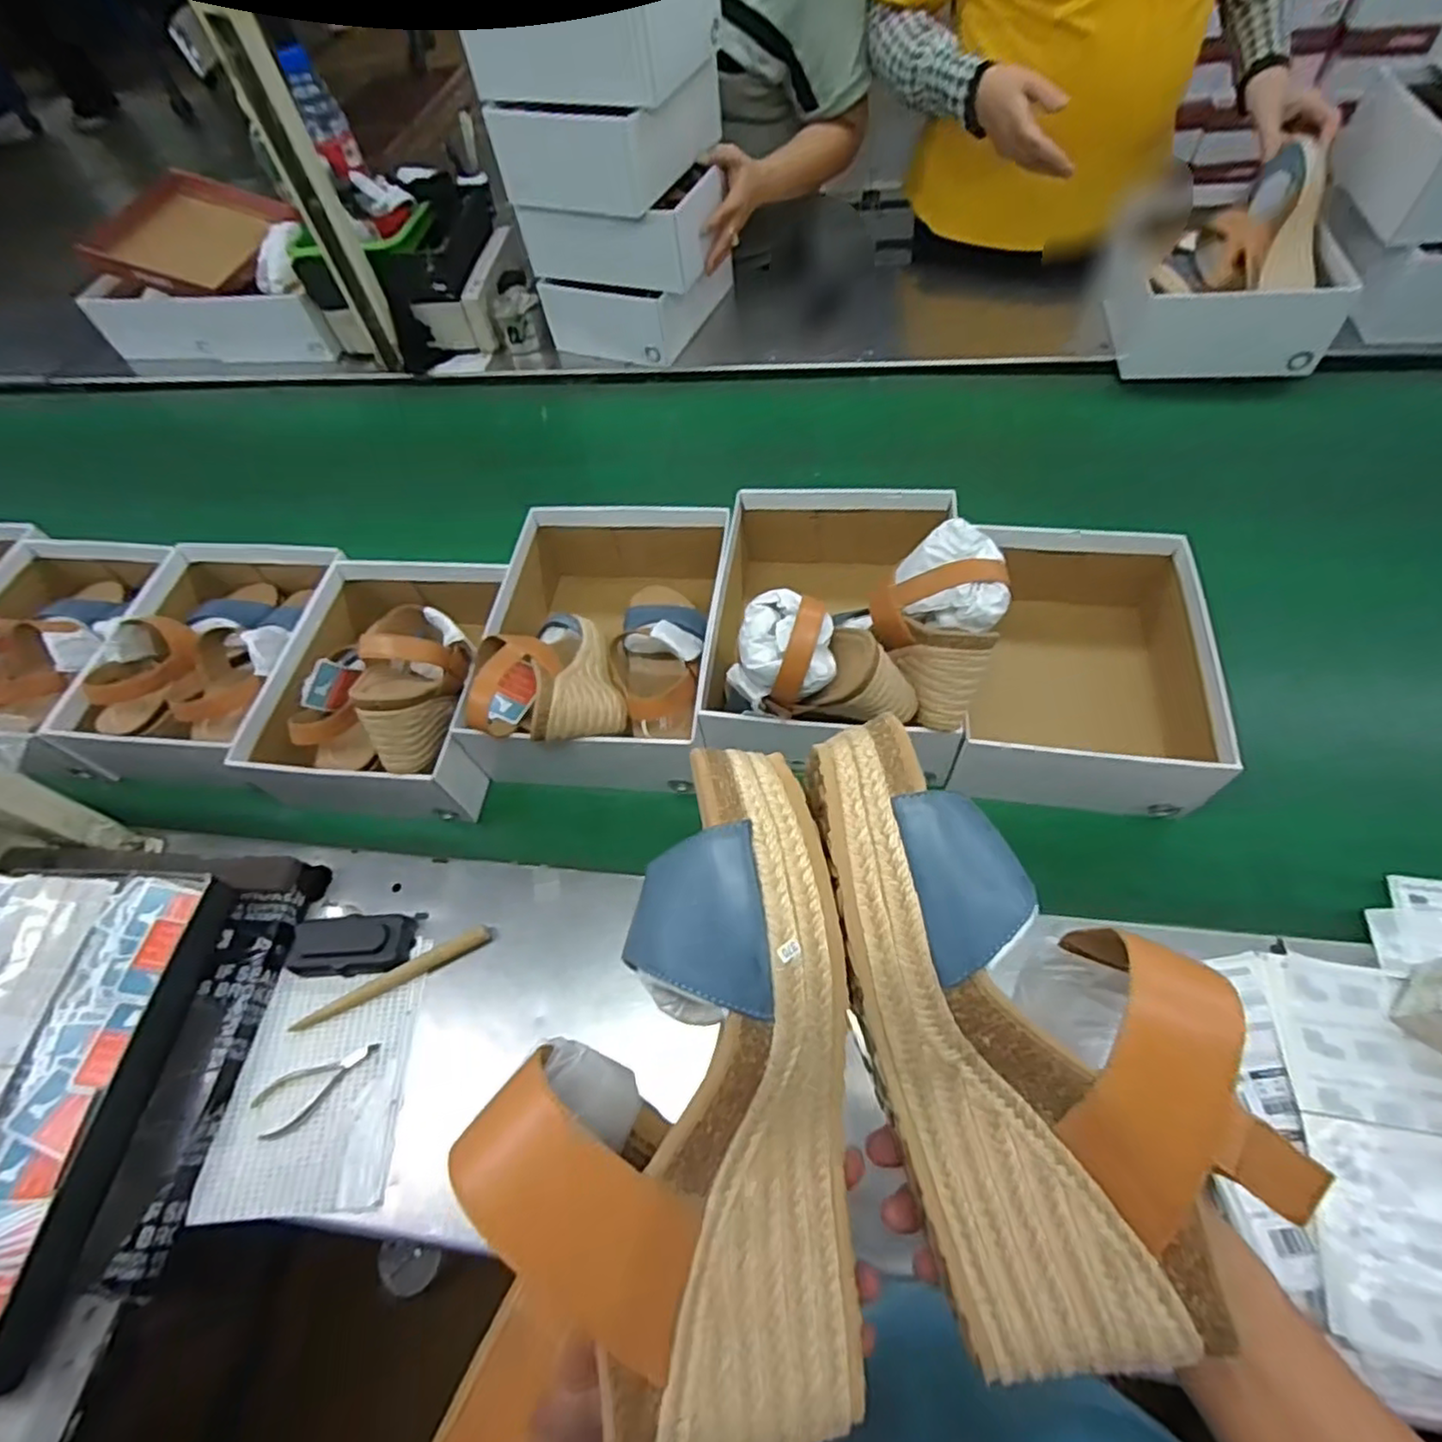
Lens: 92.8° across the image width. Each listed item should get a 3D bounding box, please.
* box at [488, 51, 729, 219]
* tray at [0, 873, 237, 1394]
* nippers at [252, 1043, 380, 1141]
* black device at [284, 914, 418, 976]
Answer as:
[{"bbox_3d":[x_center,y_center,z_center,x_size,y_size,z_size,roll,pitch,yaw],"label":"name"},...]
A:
[{"bbox_3d":[-0.150,-0.817,0.947,0.212,0.105,0.246,22,61,15],"label":"box"},{"bbox_3d":[-0.553,0.295,0.537,0.195,0.055,0.345,3,58,4],"label":"tray"},{"bbox_3d":[-0.331,0.301,0.567,0.099,0.010,0.043,-23,60,-12],"label":"nippers"},{"bbox_3d":[-0.331,0.200,0.617,0.106,0.019,0.050,-3,58,0],"label":"black device"}]

